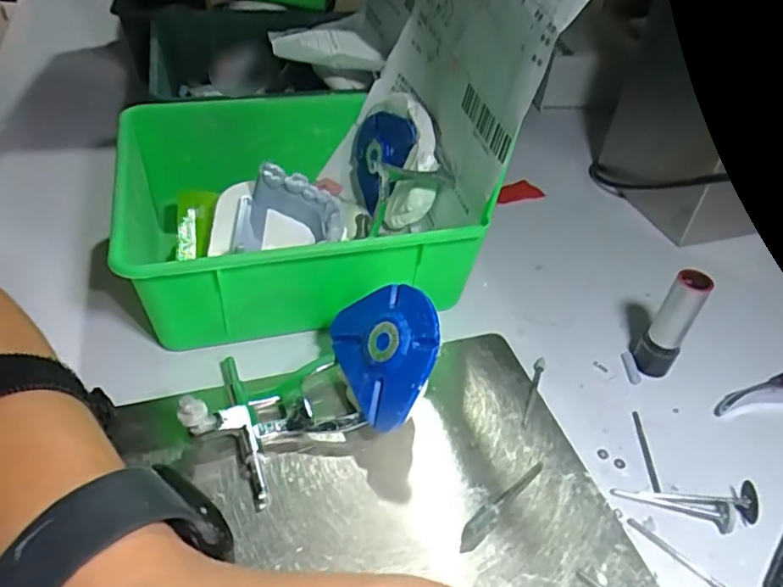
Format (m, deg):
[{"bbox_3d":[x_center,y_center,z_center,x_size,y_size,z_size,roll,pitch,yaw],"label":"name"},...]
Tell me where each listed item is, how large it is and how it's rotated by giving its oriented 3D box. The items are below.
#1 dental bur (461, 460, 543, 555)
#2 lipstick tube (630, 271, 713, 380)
[{"bbox_3d":[0.045,0.084,0.245,0.008,0.004,0.054,34,49,27],"label":"dental bur"},{"bbox_3d":[0.135,0.016,0.290,0.019,0.059,0.014,30,47,25],"label":"lipstick tube"}]

